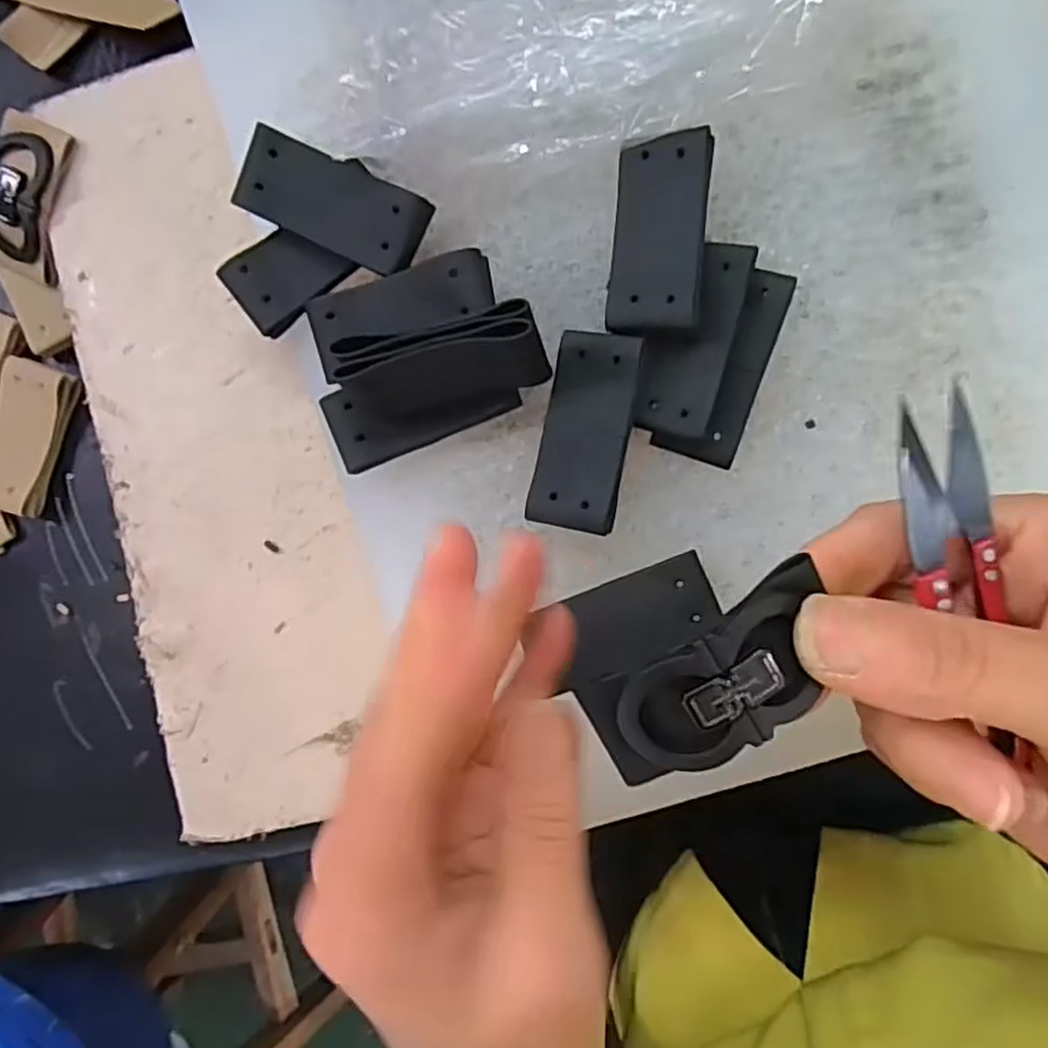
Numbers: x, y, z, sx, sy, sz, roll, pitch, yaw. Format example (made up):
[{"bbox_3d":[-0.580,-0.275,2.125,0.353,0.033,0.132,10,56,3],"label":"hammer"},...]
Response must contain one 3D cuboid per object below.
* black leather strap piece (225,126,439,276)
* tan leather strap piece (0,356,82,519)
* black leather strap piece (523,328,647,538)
[{"bbox_3d":[-0.061,-0.102,0.230,0.060,0.009,0.026,26,94,7],"label":"black leather strap piece"},{"bbox_3d":[-0.211,-0.036,0.303,0.030,0.011,0.063,22,94,6],"label":"tan leather strap piece"},{"bbox_3d":[0.019,-0.028,0.224,0.027,0.014,0.060,11,92,8],"label":"black leather strap piece"}]

